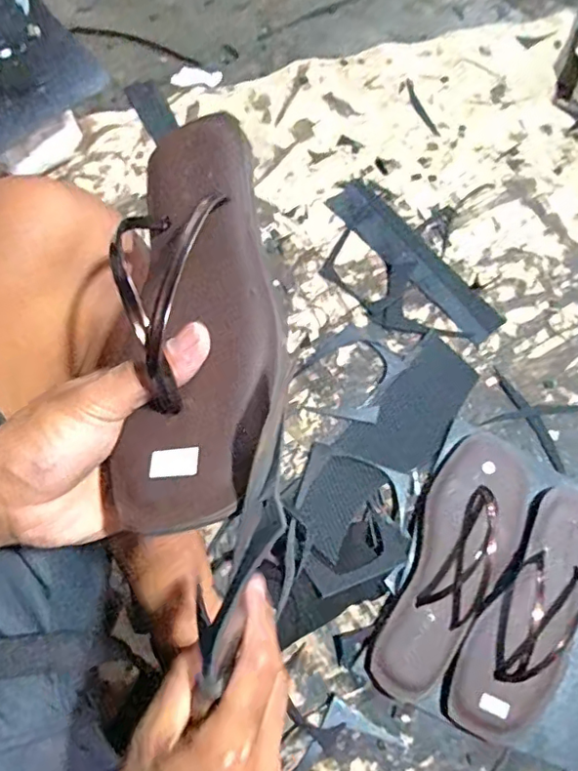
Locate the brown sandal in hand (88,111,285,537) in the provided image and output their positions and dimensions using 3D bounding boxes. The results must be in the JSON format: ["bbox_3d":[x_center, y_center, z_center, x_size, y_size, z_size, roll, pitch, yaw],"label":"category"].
[{"bbox_3d":[-0.050,-0.055,0.284,0.084,0.047,0.243,-3,66,-1],"label":"brown sandal in hand"}]

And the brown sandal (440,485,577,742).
[{"bbox_3d":[0.234,0.208,0.522,0.087,0.047,0.252,30,74,10],"label":"brown sandal"}]

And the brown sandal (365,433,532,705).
[{"bbox_3d":[0.162,0.169,0.541,0.096,0.038,0.266,27,74,9],"label":"brown sandal"}]

